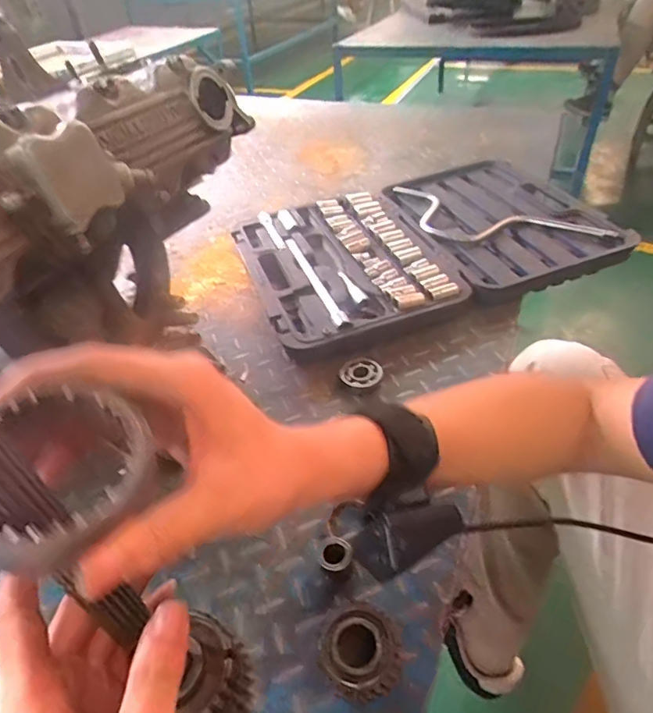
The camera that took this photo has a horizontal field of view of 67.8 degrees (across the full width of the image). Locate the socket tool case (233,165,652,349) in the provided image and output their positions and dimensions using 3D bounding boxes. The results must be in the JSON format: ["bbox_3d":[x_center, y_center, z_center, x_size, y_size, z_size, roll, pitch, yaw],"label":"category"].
[{"bbox_3d":[0.149,-0.190,0.810,0.554,0.060,0.382,-17,44,-13],"label":"socket tool case"}]

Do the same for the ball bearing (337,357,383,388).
[{"bbox_3d":[0.045,0.019,0.604,0.045,0.012,0.046,-2,43,2],"label":"ball bearing"}]

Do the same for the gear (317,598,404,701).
[{"bbox_3d":[0.027,0.222,0.370,0.060,0.030,0.062,-2,43,2],"label":"gear"}]

